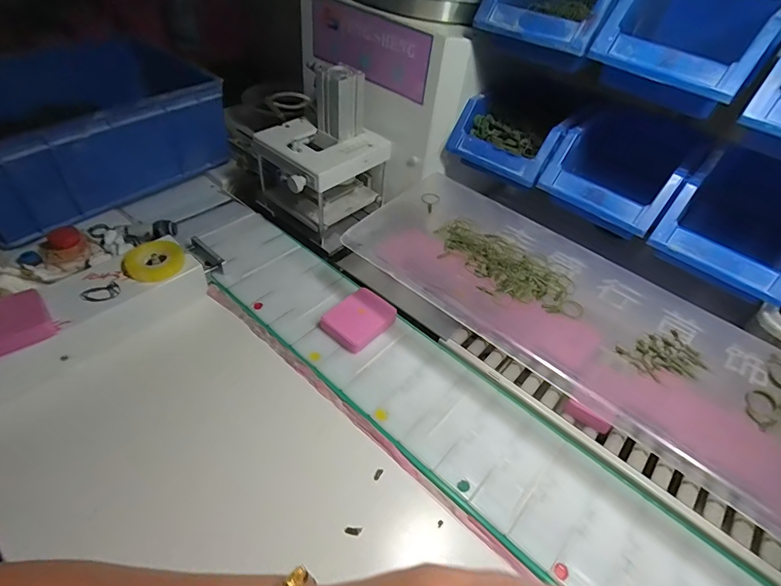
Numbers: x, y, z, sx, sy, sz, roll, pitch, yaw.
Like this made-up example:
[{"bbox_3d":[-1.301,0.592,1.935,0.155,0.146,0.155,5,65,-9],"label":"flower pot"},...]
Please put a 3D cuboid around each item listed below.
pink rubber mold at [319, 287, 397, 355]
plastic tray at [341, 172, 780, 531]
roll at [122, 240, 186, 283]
[{"bbox_3d":[-0.034,0.028,0.488,0.060,0.016,0.071,36,52,26],"label":"pink rubber mold"},{"bbox_3d":[0.233,0.051,0.372,0.603,0.034,0.171,35,52,25],"label":"plastic tray"},{"bbox_3d":[-0.255,-0.036,0.476,0.061,0.011,0.058,3,45,-3],"label":"roll"}]

